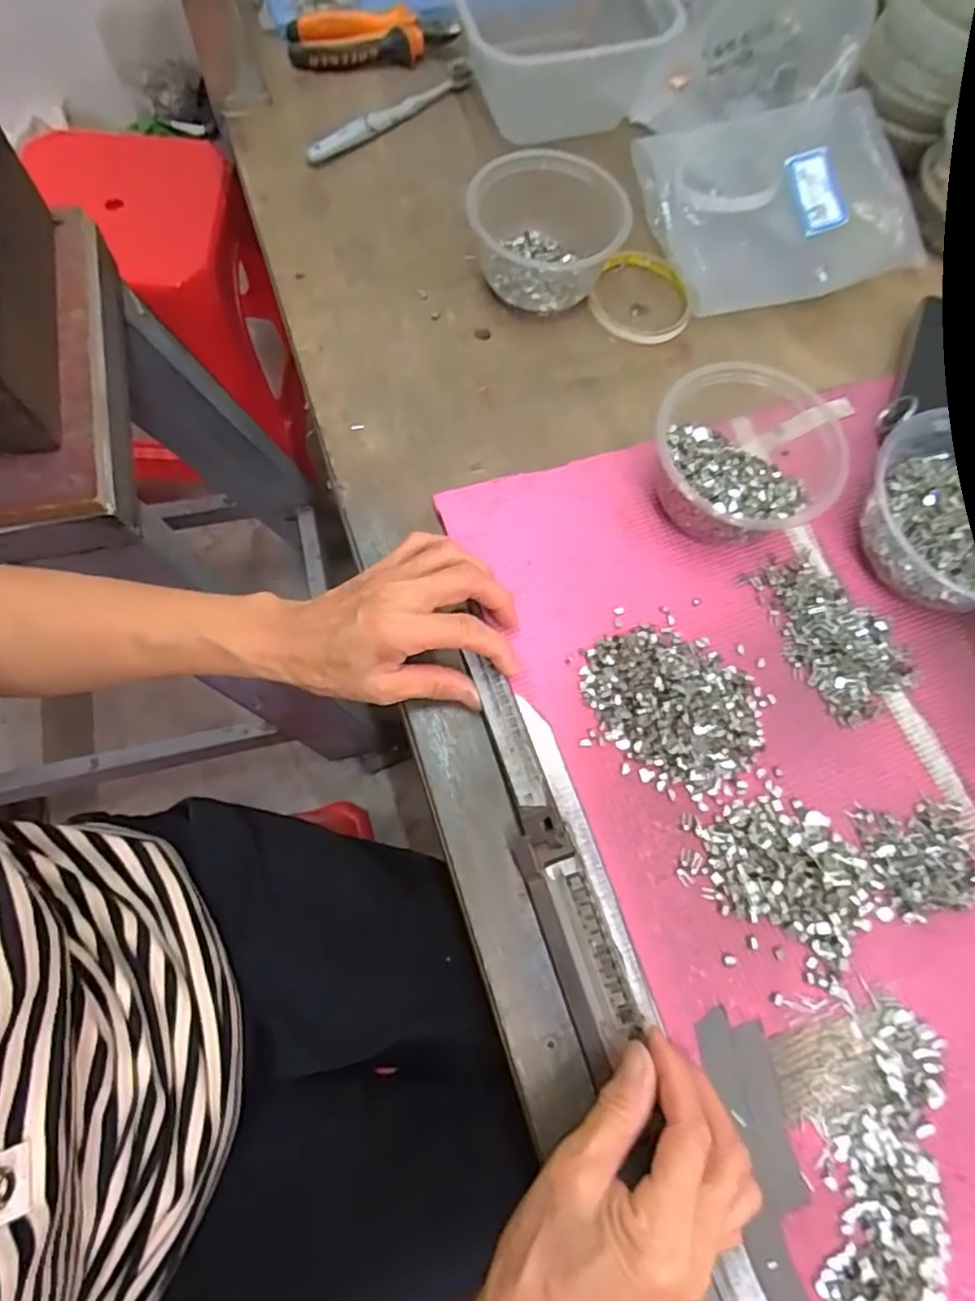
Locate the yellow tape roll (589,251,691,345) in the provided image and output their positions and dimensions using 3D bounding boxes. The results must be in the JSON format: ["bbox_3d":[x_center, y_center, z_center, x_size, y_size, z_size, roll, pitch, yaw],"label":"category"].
[{"bbox_3d":[0.123,-0.282,0.511,0.078,0.017,0.090,15,72,4],"label":"yellow tape roll"}]

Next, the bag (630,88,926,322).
[{"bbox_3d":[0.239,-0.370,0.525,0.208,0.032,0.165,-17,73,-7],"label":"bag"}]

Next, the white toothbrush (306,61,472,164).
[{"bbox_3d":[-0.083,-0.466,0.558,0.175,0.012,0.022,-39,76,-13],"label":"white toothbrush"}]

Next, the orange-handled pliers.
[{"bbox_3d":[-0.102,-0.552,0.579,0.151,0.027,0.048,-8,72,-4],"label":"orange-handled pliers"}]

